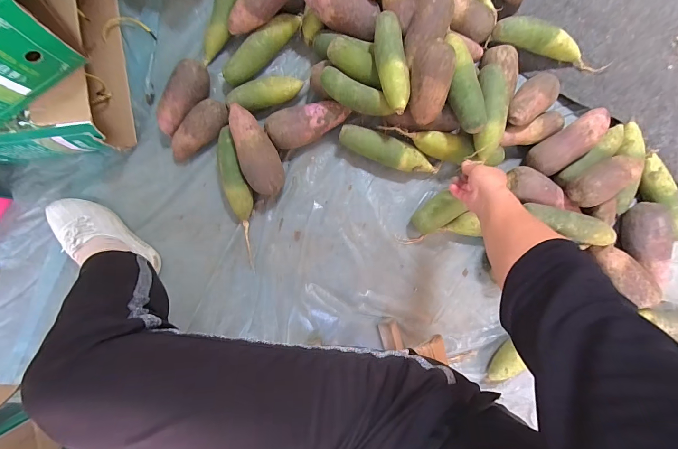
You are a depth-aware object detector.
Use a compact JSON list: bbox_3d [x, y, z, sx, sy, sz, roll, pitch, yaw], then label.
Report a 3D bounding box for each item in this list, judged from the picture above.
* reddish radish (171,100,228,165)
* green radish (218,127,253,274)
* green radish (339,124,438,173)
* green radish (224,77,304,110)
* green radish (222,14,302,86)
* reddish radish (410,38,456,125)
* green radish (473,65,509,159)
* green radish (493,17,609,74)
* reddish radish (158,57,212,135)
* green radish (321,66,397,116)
[{"bbox_3d":[-0.283,-0.186,0.622,0.069,0.061,0.146,34,86,0],"label":"reddish radish"},{"bbox_3d":[-0.202,-0.055,0.624,0.054,0.054,0.274,-17,88,-3],"label":"green radish"},{"bbox_3d":[0.100,-0.149,0.638,0.209,0.058,0.051,22,86,-1],"label":"green radish"},{"bbox_3d":[-0.152,-0.267,0.635,0.157,0.056,0.050,-23,88,-3],"label":"green radish"},{"bbox_3d":[-0.158,-0.367,0.639,0.052,0.054,0.206,42,86,0],"label":"green radish"},{"bbox_3d":[0.165,-0.256,0.558,0.066,0.064,0.131,10,127,17],"label":"reddish radish"},{"bbox_3d":[0.287,-0.219,0.583,0.064,0.057,0.189,9,87,-2],"label":"green radish"},{"bbox_3d":[0.454,-0.374,0.645,0.288,0.054,0.046,8,87,-19],"label":"green radish"},{"bbox_3d":[-0.314,-0.254,0.623,0.056,0.069,0.150,29,86,-1],"label":"reddish radish"},{"bbox_3d":[0.034,-0.244,0.589,0.149,0.055,0.047,22,86,-1],"label":"green radish"}]

